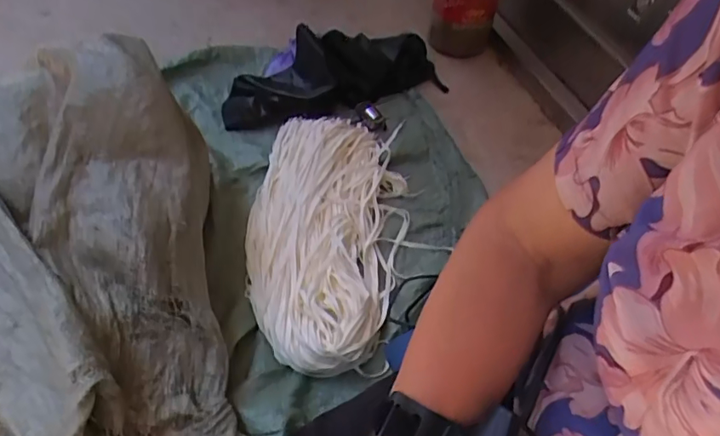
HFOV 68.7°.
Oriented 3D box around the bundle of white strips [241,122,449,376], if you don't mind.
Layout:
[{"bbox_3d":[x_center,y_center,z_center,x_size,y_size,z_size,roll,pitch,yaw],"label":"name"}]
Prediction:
[{"bbox_3d":[-0.051,-0.005,0.933,0.287,0.070,0.552,-2,51,-10],"label":"bundle of white strips"}]

